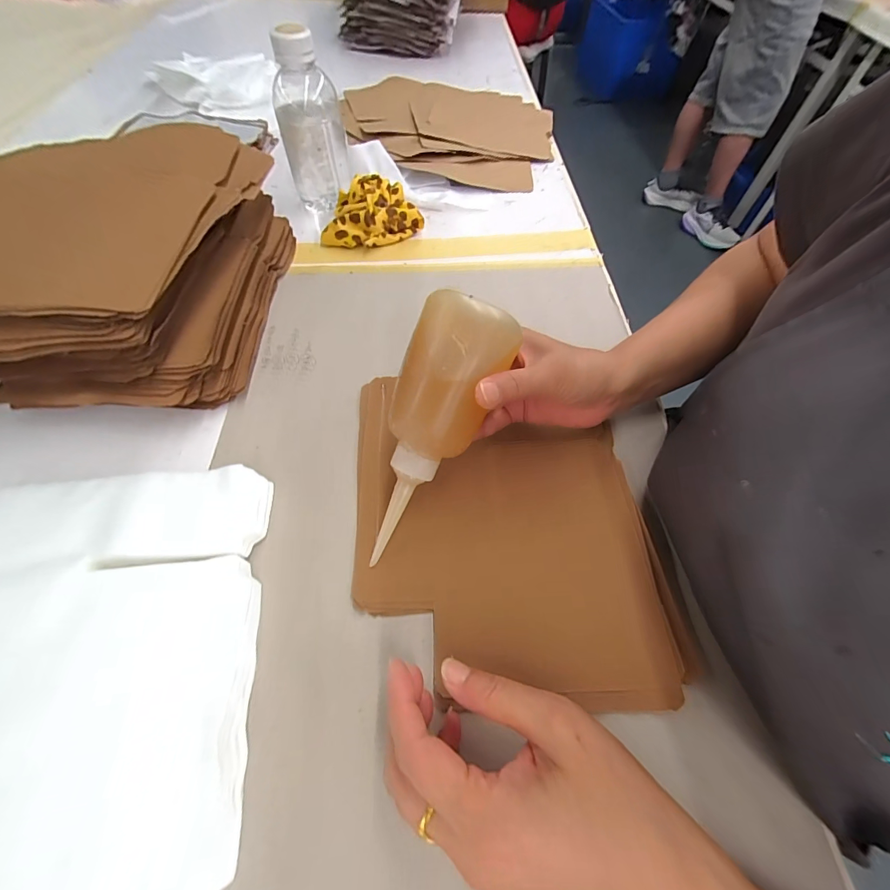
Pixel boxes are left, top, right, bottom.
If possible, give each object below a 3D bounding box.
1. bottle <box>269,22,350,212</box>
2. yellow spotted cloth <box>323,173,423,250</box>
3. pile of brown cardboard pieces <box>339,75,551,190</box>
[{"bbox_3d":[-0.148,-0.357,0.436,0.070,0.142,0.071,-14,60,-11],"label":"bottle"},{"bbox_3d":[-0.083,-0.263,0.452,0.114,0.051,0.064,-1,58,-3],"label":"yellow spotted cloth"},{"bbox_3d":[-0.001,-0.505,0.636,0.343,0.050,0.392,3,51,-3],"label":"pile of brown cardboard pieces"}]

